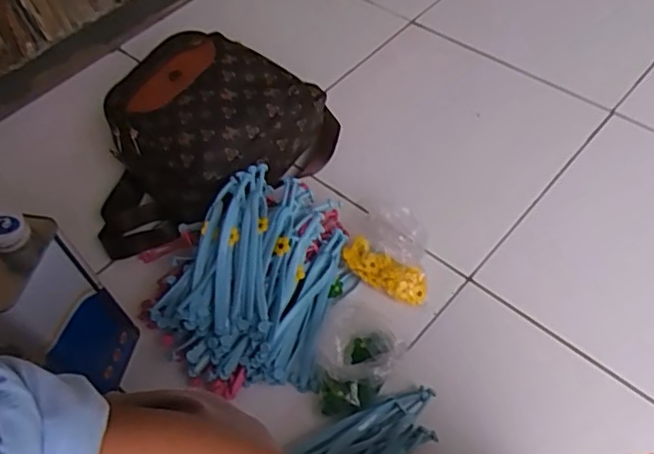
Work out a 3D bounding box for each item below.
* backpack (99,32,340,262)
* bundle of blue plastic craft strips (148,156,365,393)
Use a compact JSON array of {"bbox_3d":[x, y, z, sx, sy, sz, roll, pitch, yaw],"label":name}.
[{"bbox_3d":[-0.195,-0.141,0.837,0.375,0.156,0.265,-37,60,-20],"label":"backpack"},{"bbox_3d":[-0.089,0.059,0.703,0.204,0.133,0.251,7,55,10],"label":"bundle of blue plastic craft strips"}]

